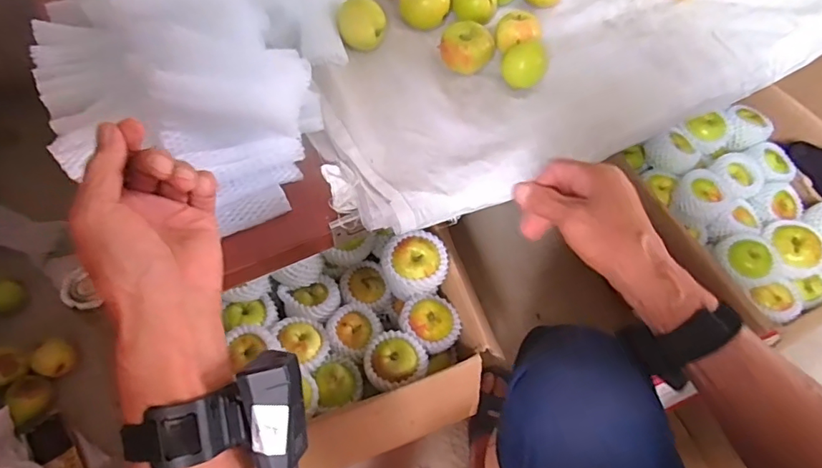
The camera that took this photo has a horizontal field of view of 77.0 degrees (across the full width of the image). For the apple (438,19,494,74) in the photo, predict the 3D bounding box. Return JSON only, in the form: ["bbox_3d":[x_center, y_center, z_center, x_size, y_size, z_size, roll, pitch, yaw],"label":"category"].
[{"bbox_3d":[0.069,-0.229,0.652,0.064,0.052,0.055,13,58,4],"label":"apple"}]

